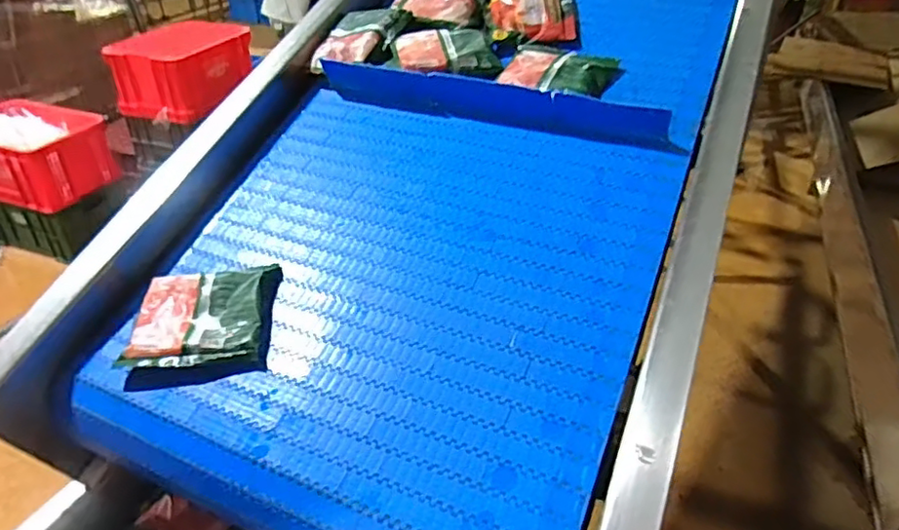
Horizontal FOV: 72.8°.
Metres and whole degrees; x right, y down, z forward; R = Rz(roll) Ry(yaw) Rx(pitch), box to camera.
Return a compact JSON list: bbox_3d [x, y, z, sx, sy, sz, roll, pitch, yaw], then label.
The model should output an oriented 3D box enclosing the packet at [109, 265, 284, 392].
[{"bbox_3d":[-0.262,0.062,0.645,0.144,0.027,0.132,-7,55,2],"label":"packet"}]

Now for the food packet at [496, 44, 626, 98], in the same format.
[{"bbox_3d":[0.146,-0.254,0.815,0.152,0.020,0.115,14,49,24],"label":"food packet"}]

